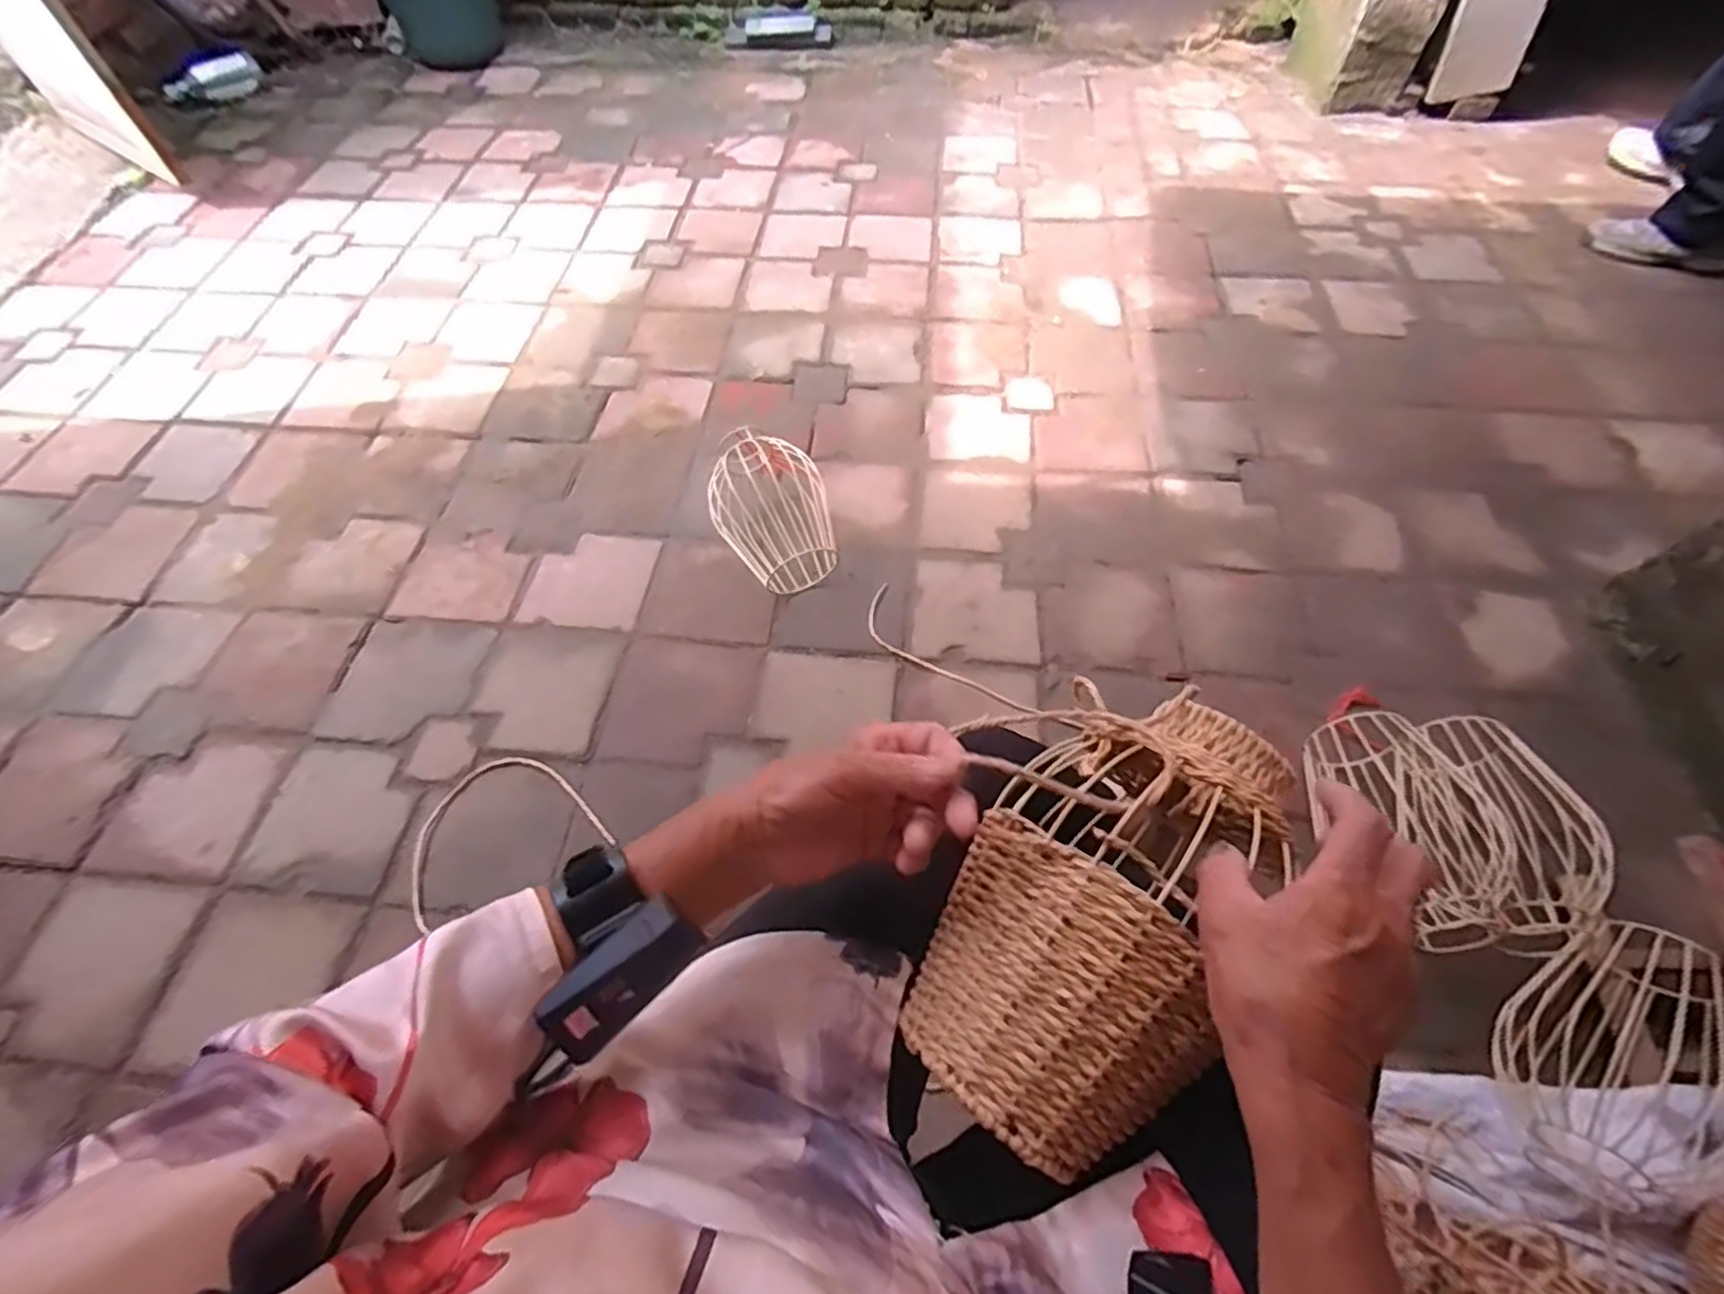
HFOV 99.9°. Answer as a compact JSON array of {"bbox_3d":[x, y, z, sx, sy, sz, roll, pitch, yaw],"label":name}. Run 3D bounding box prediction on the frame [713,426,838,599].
[{"bbox_3d":[-0.143,-0.206,1.129,0.167,0.150,0.227,-16,60,-9],"label":"frame"}]

